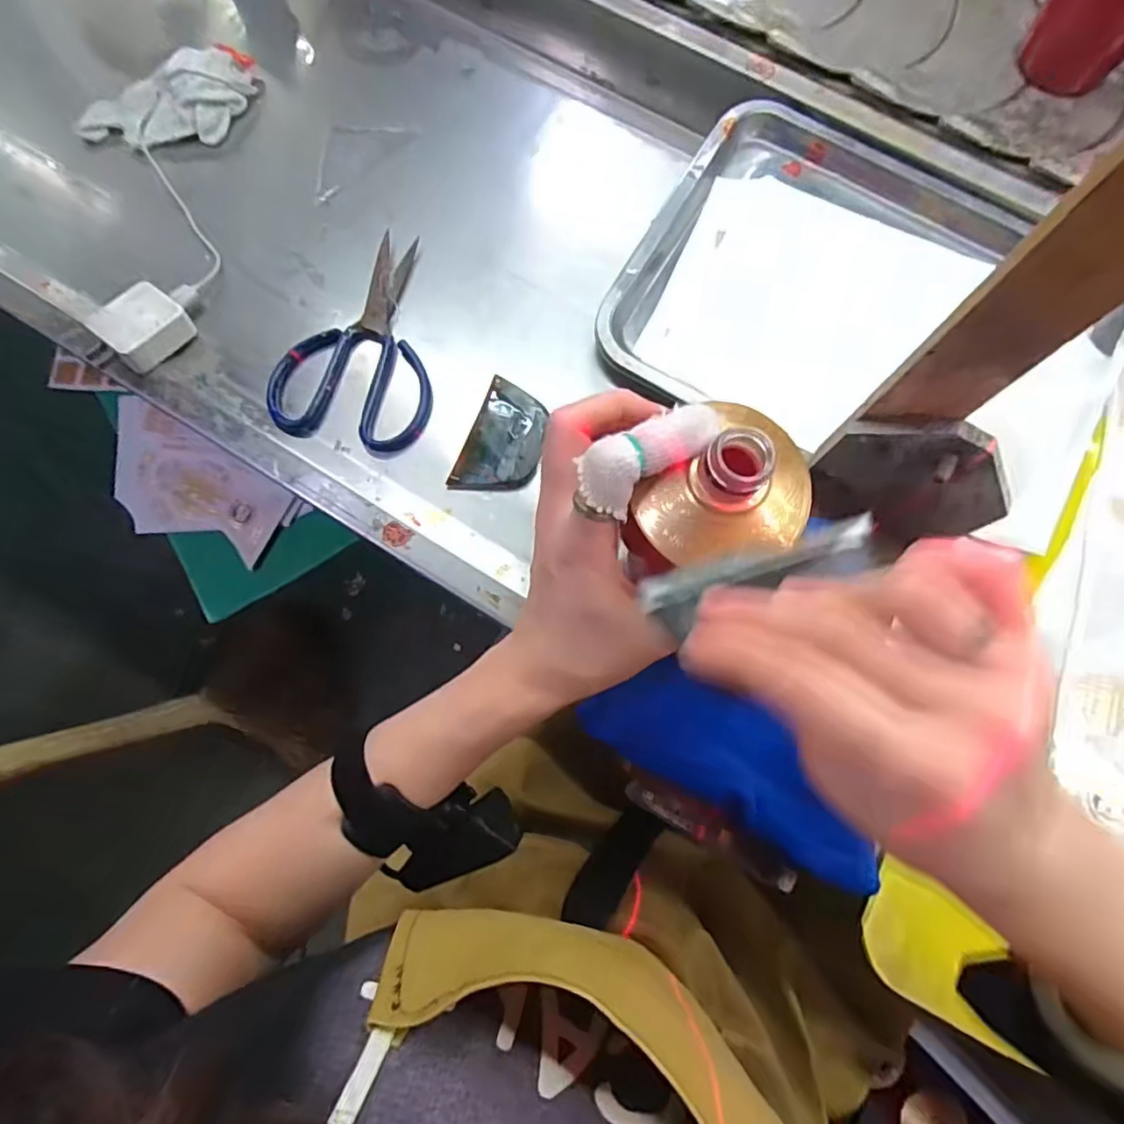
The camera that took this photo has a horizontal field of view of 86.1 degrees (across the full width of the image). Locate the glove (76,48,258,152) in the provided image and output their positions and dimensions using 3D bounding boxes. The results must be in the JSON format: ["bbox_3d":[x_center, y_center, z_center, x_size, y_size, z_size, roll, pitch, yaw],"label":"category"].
[{"bbox_3d":[-0.327,-0.377,0.498,0.145,0.024,0.071,-26,79,-4],"label":"glove"}]

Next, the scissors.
[{"bbox_3d":[-0.146,-0.167,0.447,0.113,0.008,0.166,9,79,3],"label":"scissors"}]

